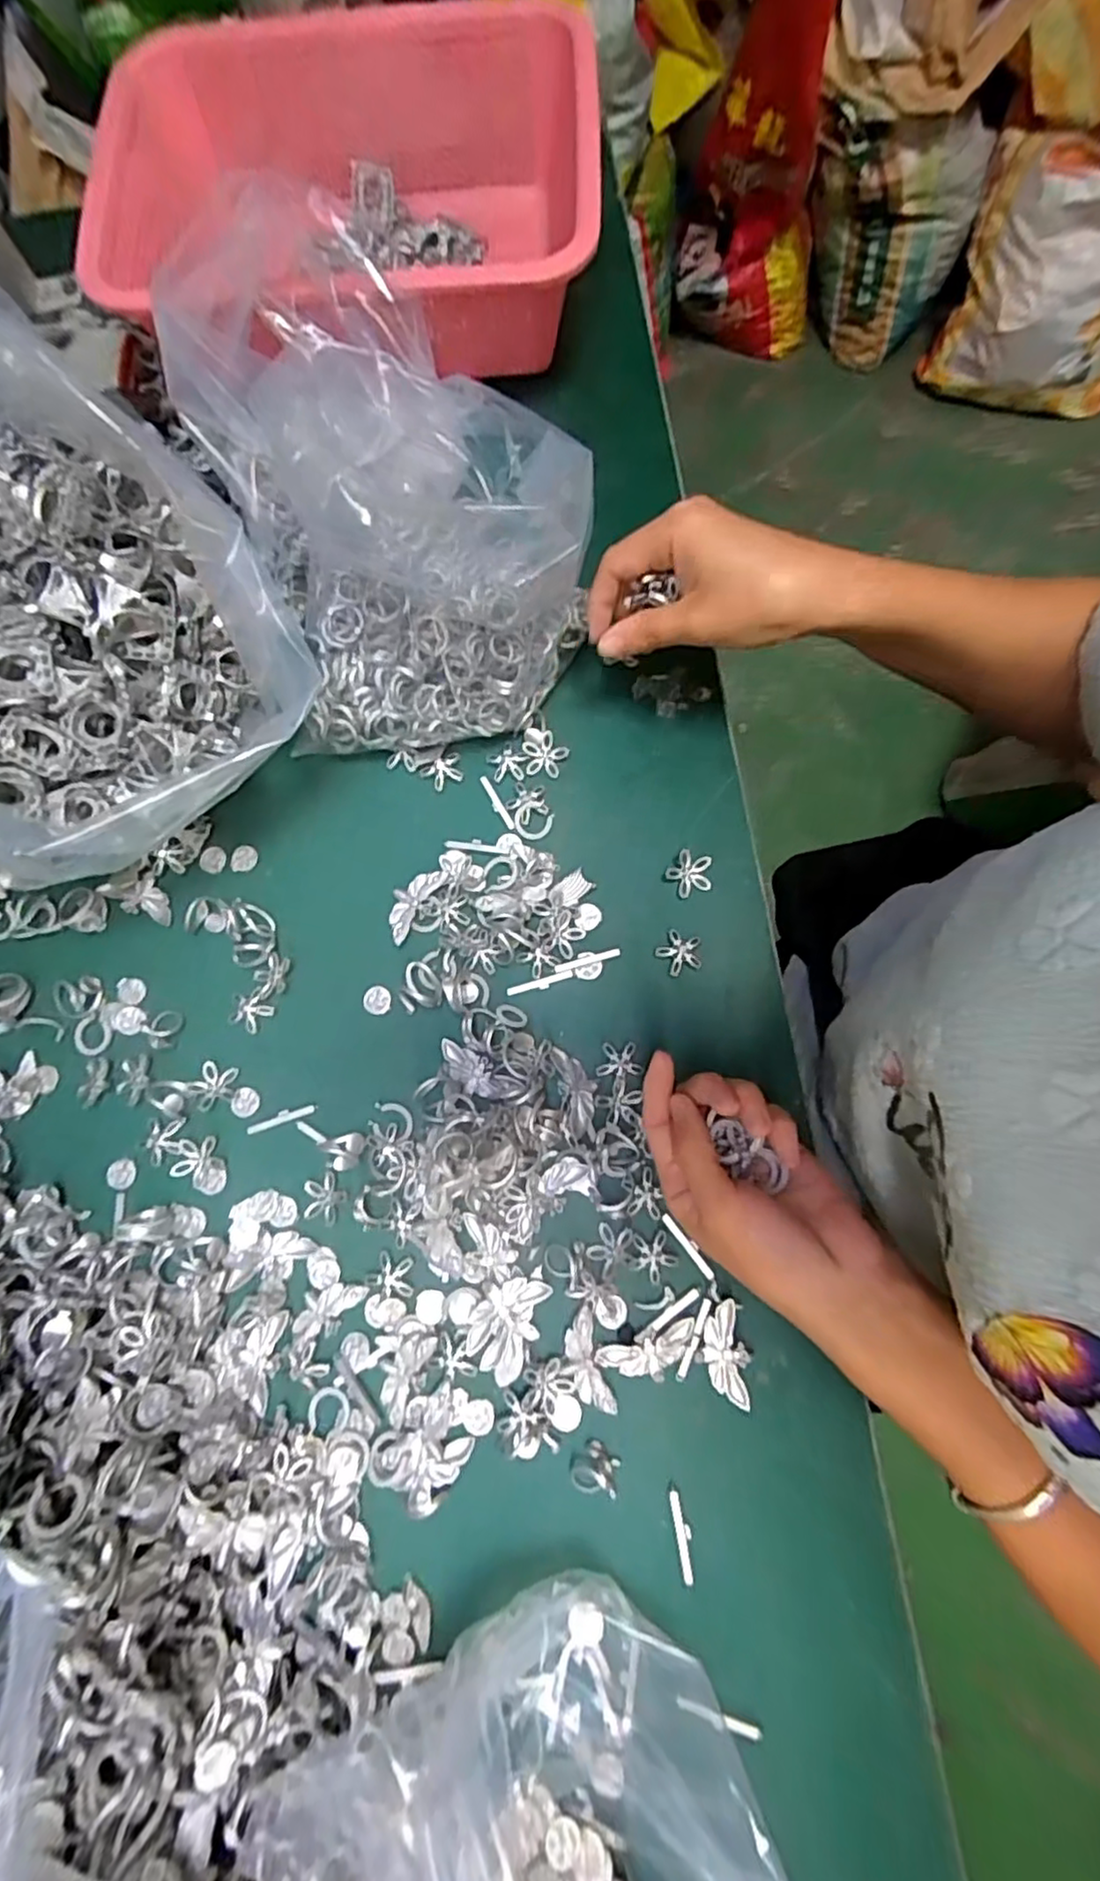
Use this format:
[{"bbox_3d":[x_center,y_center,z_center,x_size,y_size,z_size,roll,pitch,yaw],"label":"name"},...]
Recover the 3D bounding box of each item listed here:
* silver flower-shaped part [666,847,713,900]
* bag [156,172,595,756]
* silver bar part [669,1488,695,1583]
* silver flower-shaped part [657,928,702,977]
[{"bbox_3d":[0.079,-0.037,0.373,0.025,0.004,0.026,35,93,1],"label":"silver flower-shaped part"},{"bbox_3d":[-0.079,-0.236,0.354,0.187,0.136,0.227,-16,78,-2],"label":"bag"},{"bbox_3d":[0.063,0.278,0.311,0.007,0.004,0.037,-9,78,-1],"label":"silver bar part"},{"bbox_3d":[0.071,0.006,0.367,0.024,0.006,0.024,0,78,1],"label":"silver flower-shaped part"}]

